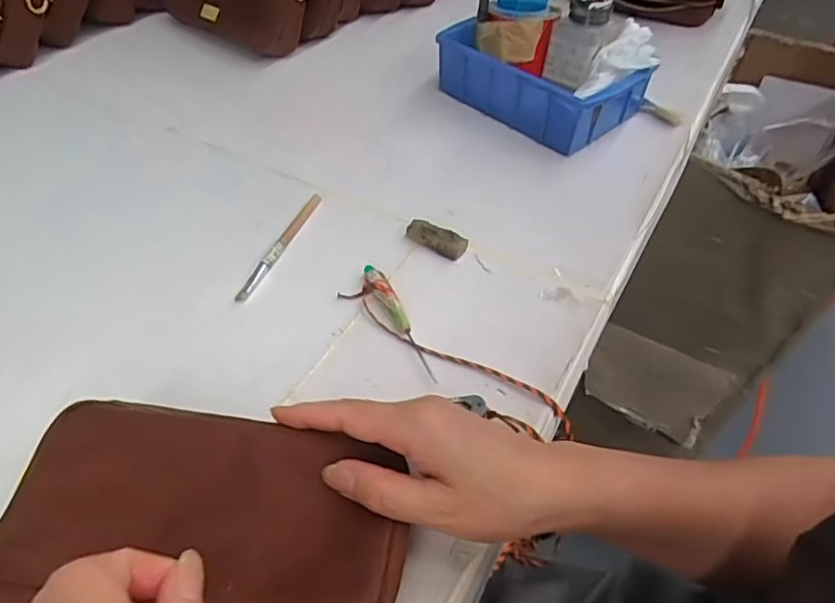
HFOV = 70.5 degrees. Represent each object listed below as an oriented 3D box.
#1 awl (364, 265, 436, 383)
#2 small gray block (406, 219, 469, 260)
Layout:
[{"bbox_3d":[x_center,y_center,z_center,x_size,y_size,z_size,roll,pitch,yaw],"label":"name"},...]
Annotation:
[{"bbox_3d":[-0.013,0.011,0.429,0.015,0.011,0.107,-24,52,-19],"label":"awl"},{"bbox_3d":[0.015,-0.052,0.492,0.052,0.013,0.020,26,53,22],"label":"small gray block"}]

